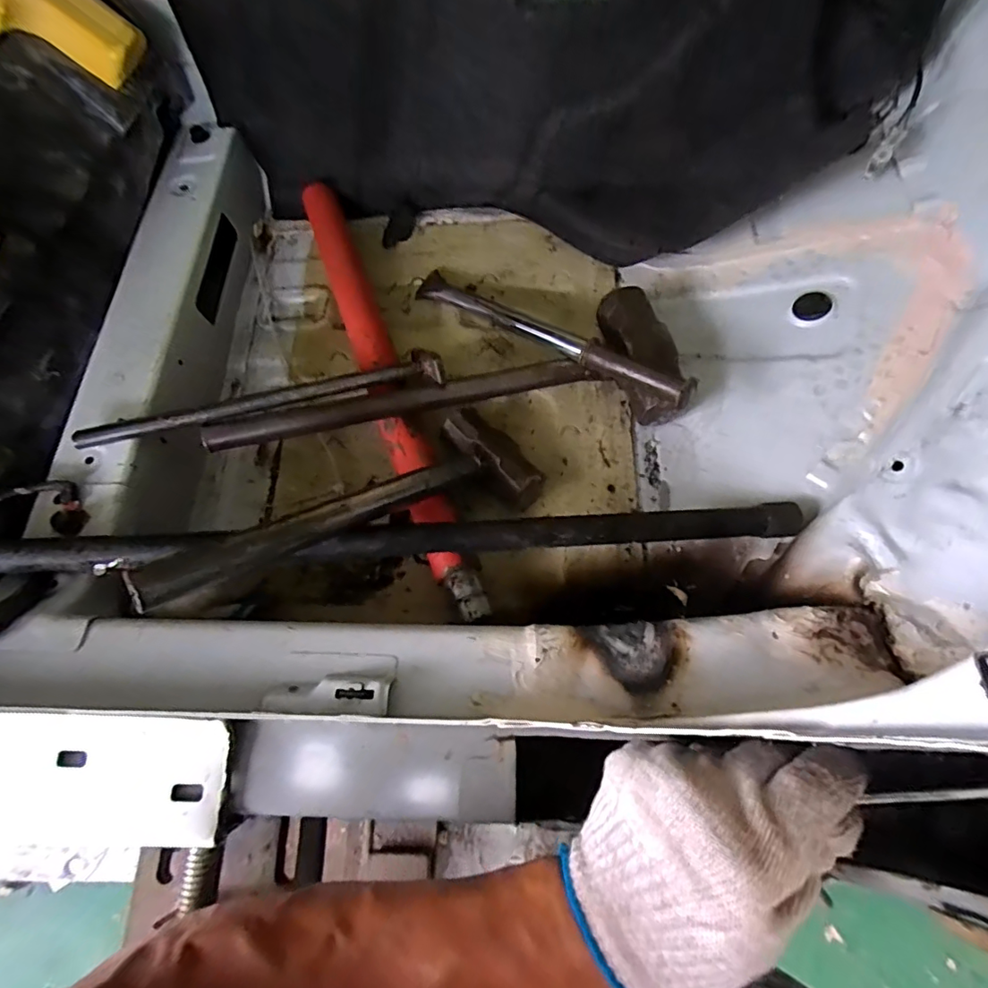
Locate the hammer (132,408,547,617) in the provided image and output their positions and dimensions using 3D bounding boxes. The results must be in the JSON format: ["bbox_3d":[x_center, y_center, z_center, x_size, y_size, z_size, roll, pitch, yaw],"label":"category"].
[{"bbox_3d":[-0.099,0.008,0.401,0.303,0.031,0.098,-24,67,-37],"label":"hammer"}]

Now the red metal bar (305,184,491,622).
[{"bbox_3d":[-0.112,-0.120,0.528,0.043,0.052,0.506,-20,69,-6],"label":"red metal bar"}]

